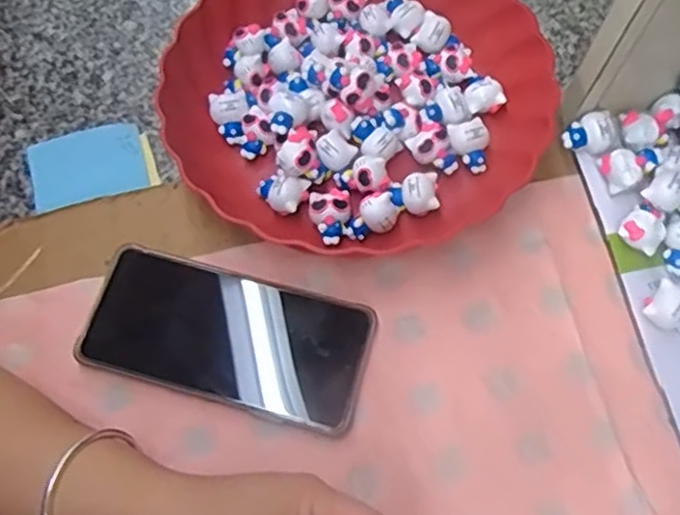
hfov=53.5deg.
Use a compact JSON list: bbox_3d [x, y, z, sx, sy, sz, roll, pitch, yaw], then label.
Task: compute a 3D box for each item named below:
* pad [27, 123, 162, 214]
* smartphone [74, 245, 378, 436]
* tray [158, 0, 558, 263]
[{"bbox_3d":[-0.169,-0.063,0.456,0.081,0.006,0.056,-17,69,-6],"label":"pad"},{"bbox_3d":[-0.067,0.048,0.404,0.165,0.014,0.077,14,70,6],"label":"smartphone"},{"bbox_3d":[0.011,-0.114,0.454,0.237,0.048,0.226,-4,69,-1],"label":"tray"}]

